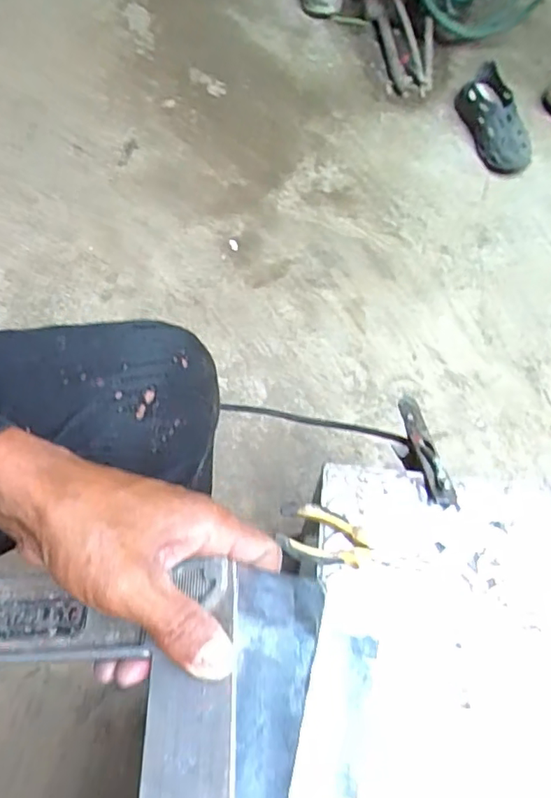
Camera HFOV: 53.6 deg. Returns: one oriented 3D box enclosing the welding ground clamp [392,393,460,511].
[{"bbox_3d":[0.161,0.059,0.608,0.036,0.037,0.161,0,35,-4],"label":"welding ground clamp"}]

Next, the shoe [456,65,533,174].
[{"bbox_3d":[0.499,-0.636,1.250,0.114,0.089,0.273,-13,64,-10],"label":"shoe"}]

